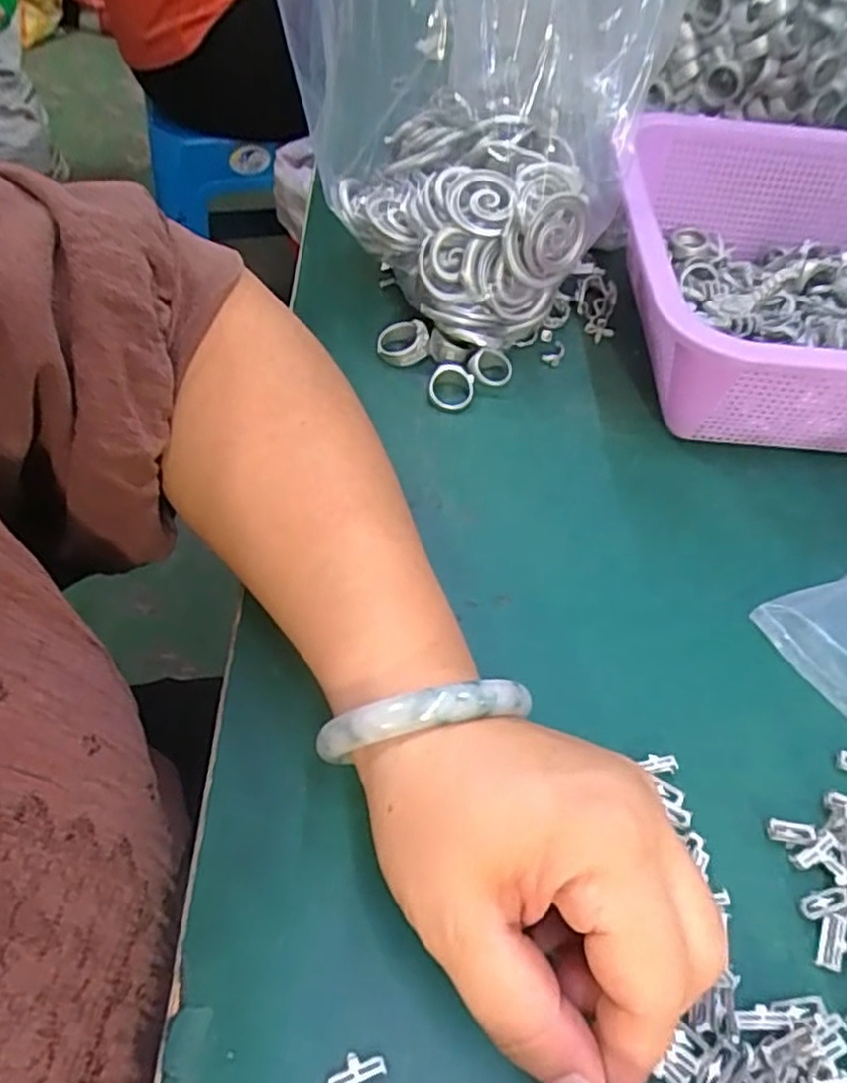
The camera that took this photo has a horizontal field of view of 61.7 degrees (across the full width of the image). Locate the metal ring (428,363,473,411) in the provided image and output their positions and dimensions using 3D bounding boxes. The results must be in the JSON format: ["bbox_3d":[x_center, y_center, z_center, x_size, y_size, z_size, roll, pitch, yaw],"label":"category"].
[{"bbox_3d":[0.015,-0.081,0.371,0.024,0.005,0.024,2,84,-15],"label":"metal ring"}]

